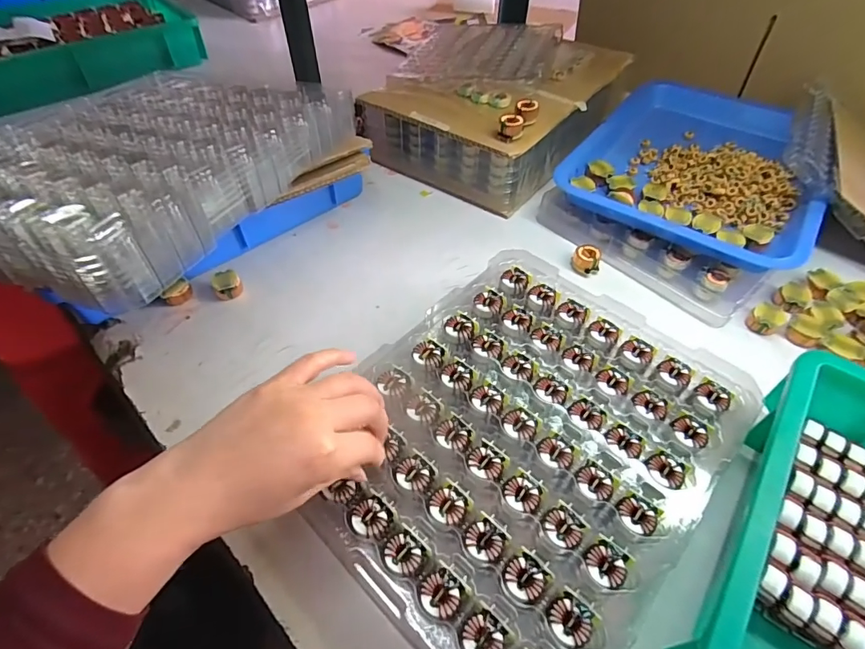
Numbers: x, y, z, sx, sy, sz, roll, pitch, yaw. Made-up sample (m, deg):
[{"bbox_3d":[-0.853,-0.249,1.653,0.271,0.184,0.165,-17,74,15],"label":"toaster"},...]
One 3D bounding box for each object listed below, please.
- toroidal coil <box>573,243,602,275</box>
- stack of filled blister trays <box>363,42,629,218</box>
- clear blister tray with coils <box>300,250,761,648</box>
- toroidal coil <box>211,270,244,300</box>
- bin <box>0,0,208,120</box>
[{"bbox_3d":[0.169,-0.071,0.501,0.028,0.022,0.027,0,51,0],"label":"toroidal coil"},{"bbox_3d":[0.103,-0.305,0.653,0.255,0.113,0.318,31,56,23],"label":"stack of filled blister trays"},{"bbox_3d":[0.072,0.069,0.345,0.248,0.026,0.316,37,55,24],"label":"clear blister tray with coils"},{"bbox_3d":[-0.217,-0.042,0.484,0.027,0.020,0.024,-18,53,-14],"label":"toroidal coil"},{"bbox_3d":[-0.693,-0.525,0.843,0.429,0.076,0.324,-35,58,-25],"label":"bin"}]

